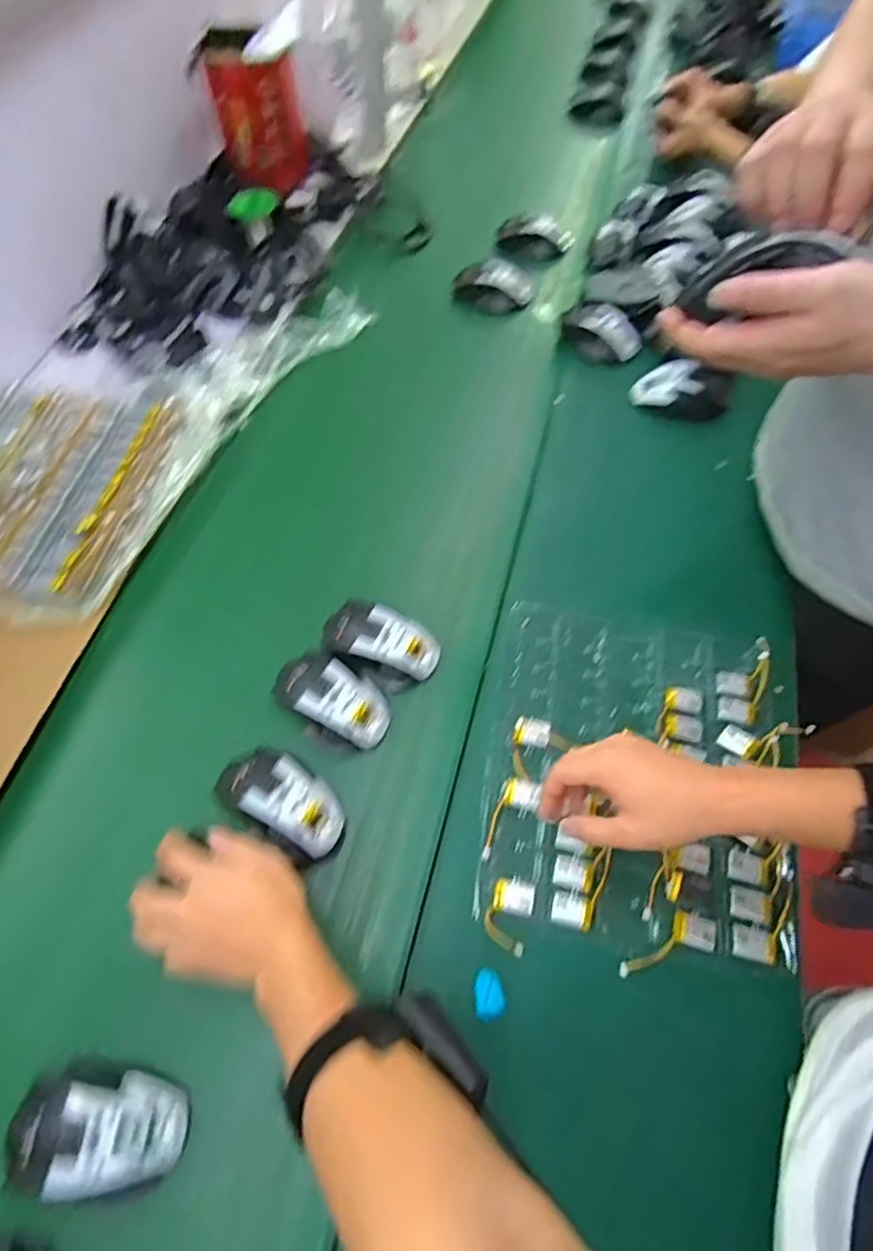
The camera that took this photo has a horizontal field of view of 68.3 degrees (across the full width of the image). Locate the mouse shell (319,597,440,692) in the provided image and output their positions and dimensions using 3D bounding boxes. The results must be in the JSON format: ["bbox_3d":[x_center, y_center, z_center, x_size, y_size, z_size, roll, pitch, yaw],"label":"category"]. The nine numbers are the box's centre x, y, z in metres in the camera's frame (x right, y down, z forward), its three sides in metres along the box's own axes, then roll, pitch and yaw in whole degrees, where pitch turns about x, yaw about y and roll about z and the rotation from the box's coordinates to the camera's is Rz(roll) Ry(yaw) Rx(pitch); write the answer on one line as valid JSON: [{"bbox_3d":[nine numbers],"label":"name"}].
[{"bbox_3d":[-0.058,0.019,0.631,0.112,0.034,0.073,23,61,17],"label":"mouse shell"}]

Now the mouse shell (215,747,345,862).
[{"bbox_3d":[-0.130,0.145,0.540,0.113,0.040,0.063,27,63,19],"label":"mouse shell"}]

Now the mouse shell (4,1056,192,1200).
[{"bbox_3d":[-0.234,0.342,0.446,0.111,0.041,0.076,-1,57,2],"label":"mouse shell"}]

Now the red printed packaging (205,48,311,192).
[{"bbox_3d":[-0.269,-0.786,1.011,0.138,0.171,0.043,-19,58,-9],"label":"red printed packaging"}]

